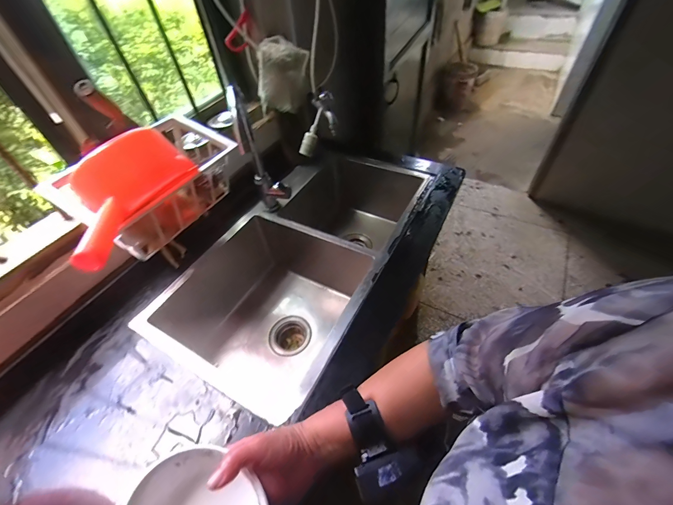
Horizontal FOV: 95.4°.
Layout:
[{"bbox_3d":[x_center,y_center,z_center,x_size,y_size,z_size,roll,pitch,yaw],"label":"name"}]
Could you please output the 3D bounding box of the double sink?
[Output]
[{"bbox_3d":[-0.071,0.047,0.865,0.388,0.276,0.742,21,55,21],"label":"double sink"}]

